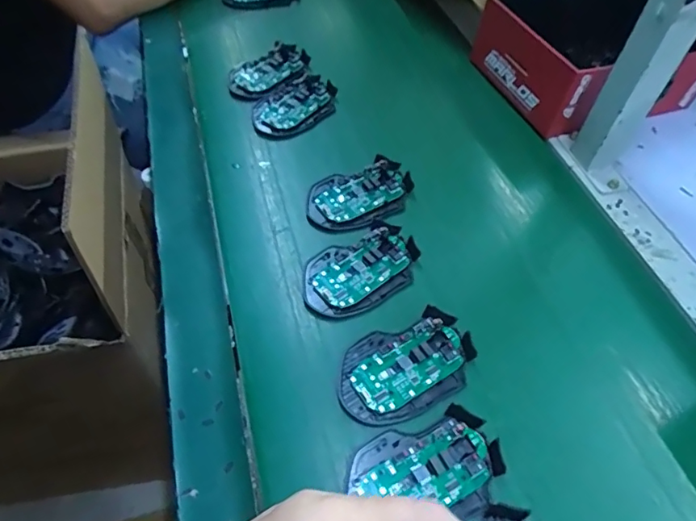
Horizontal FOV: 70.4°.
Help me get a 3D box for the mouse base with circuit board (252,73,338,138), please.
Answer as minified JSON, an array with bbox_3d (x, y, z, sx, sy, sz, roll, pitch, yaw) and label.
[{"bbox_3d":[-0.062,-0.184,0.587,0.113,0.018,0.069,-35,63,-27],"label":"mouse base with circuit board"}]

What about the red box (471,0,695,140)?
[{"bbox_3d":[0.305,-0.264,0.632,0.222,0.089,0.188,-18,56,-18],"label":"red box"}]

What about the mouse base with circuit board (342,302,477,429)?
[{"bbox_3d":[0.046,0.082,0.392,0.113,0.016,0.073,-22,58,-21],"label":"mouse base with circuit board"}]

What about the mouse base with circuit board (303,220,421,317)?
[{"bbox_3d":[0.012,0.006,0.447,0.112,0.019,0.072,-28,60,-24],"label":"mouse base with circuit board"}]

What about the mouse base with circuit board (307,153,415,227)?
[{"bbox_3d":[0.014,-0.068,0.503,0.114,0.018,0.068,-19,57,-19],"label":"mouse base with circuit board"}]

